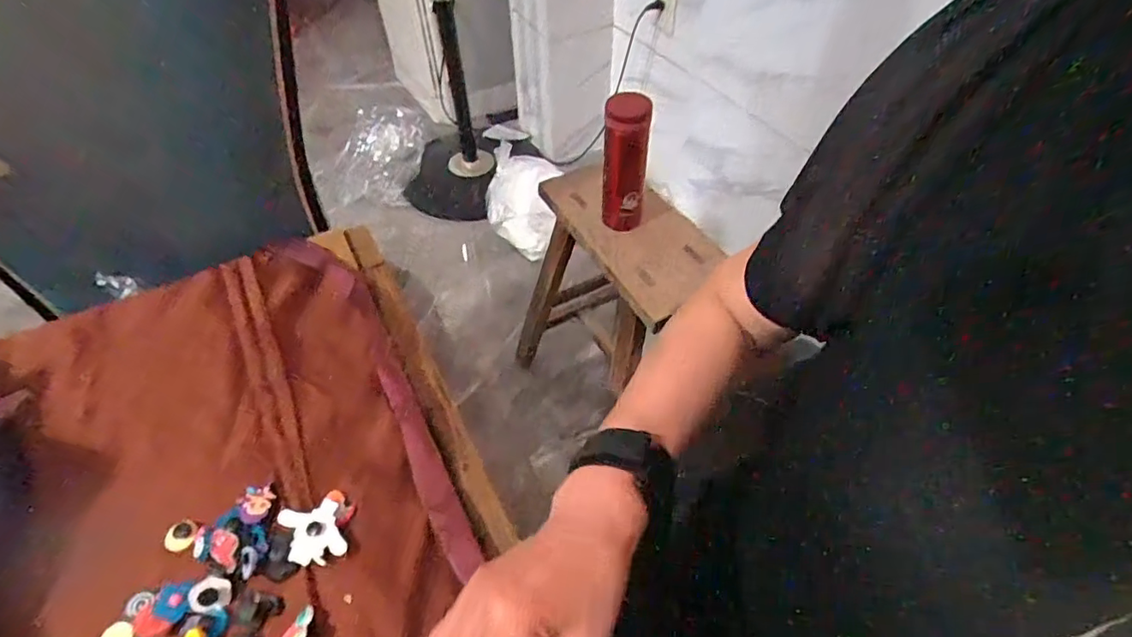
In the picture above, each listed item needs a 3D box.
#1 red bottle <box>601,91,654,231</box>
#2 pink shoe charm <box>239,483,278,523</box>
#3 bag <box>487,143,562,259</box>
[{"bbox_3d":[0.081,-0.202,0.780,0.060,0.193,0.058,6,50,6],"label":"red bottle"},{"bbox_3d":[-0.226,0.135,0.411,0.020,0.005,0.029,-1,49,0],"label":"pink shoe charm"},{"bbox_3d":[-0.116,-0.297,1.446,0.181,0.183,0.233,2,49,2],"label":"bag"}]

